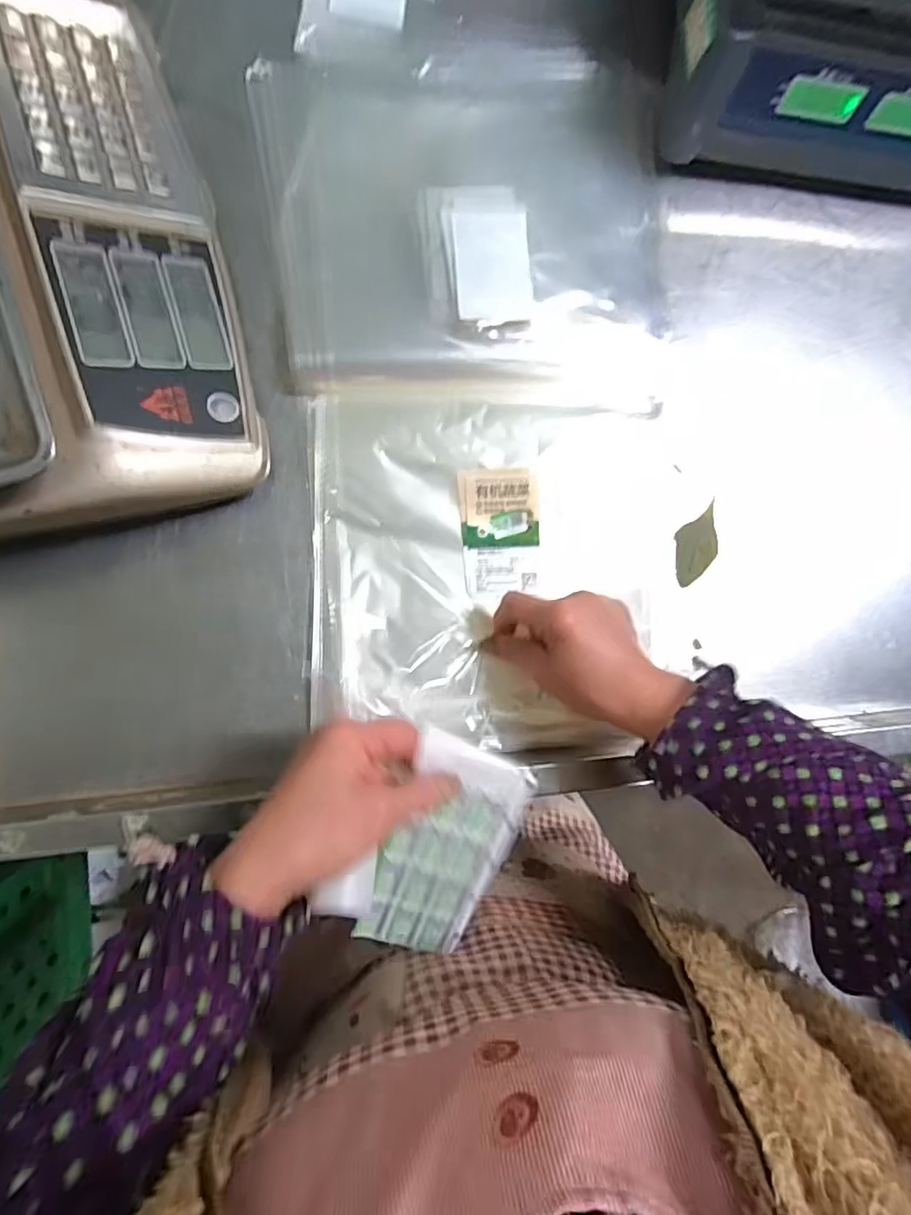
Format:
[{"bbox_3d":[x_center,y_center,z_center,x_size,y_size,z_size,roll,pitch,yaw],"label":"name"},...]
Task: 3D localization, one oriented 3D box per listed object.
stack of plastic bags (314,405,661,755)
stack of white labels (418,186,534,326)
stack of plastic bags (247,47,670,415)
[{"bbox_3d":[0.024,-0.022,0.438,0.248,0.020,0.251,1,86,-9],"label":"stack of plastic bags"},{"bbox_3d":[0.016,-0.262,0.446,0.079,0.014,0.111,-3,87,-9],"label":"stack of white labels"},{"bbox_3d":[0.015,-0.283,0.447,0.293,0.017,0.272,-4,87,-9],"label":"stack of plastic bags"}]

